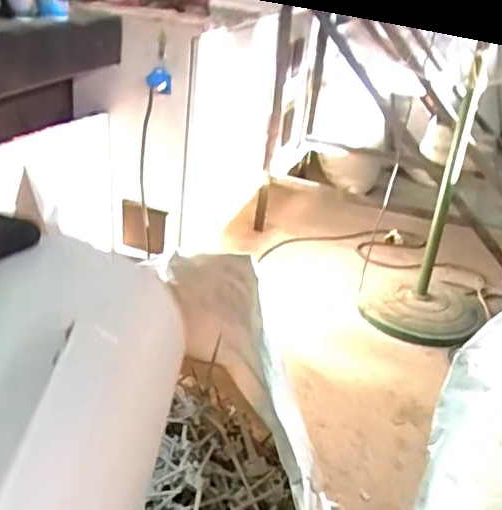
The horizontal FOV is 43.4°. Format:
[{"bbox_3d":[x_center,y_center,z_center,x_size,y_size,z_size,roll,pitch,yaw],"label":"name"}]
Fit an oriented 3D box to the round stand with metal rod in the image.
[{"bbox_3d":[0.593,-0.144,1.893,0.360,0.829,0.418,16,27,20],"label":"round stand with metal rod"}]

